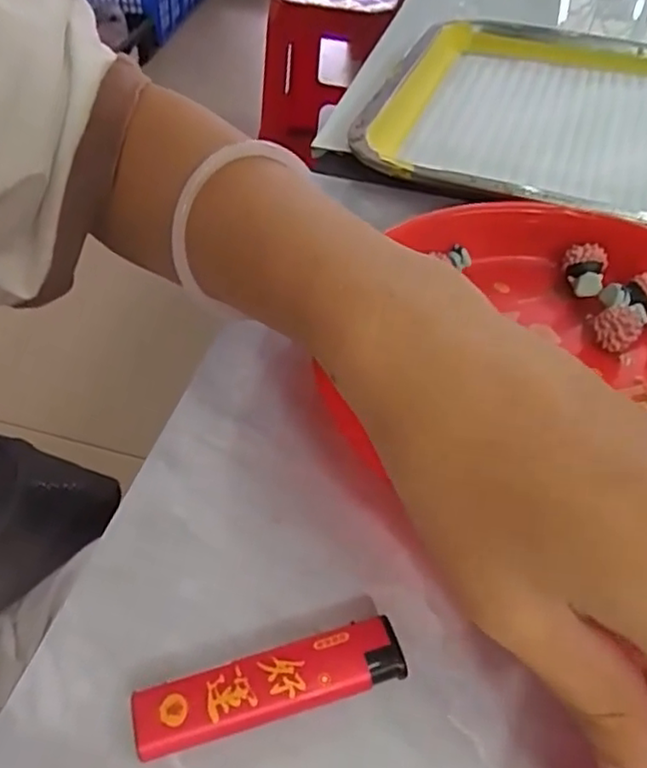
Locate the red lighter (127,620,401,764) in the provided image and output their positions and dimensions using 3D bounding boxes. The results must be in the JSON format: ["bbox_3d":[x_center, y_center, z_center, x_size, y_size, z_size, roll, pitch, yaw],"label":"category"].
[{"bbox_3d":[-0.015,0.088,0.188,0.077,0.011,0.018,-13,50,-13],"label":"red lighter"}]

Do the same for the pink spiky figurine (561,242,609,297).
[{"bbox_3d":[0.124,-0.054,0.309,0.020,0.014,0.027,20,50,15],"label":"pink spiky figurine"}]

